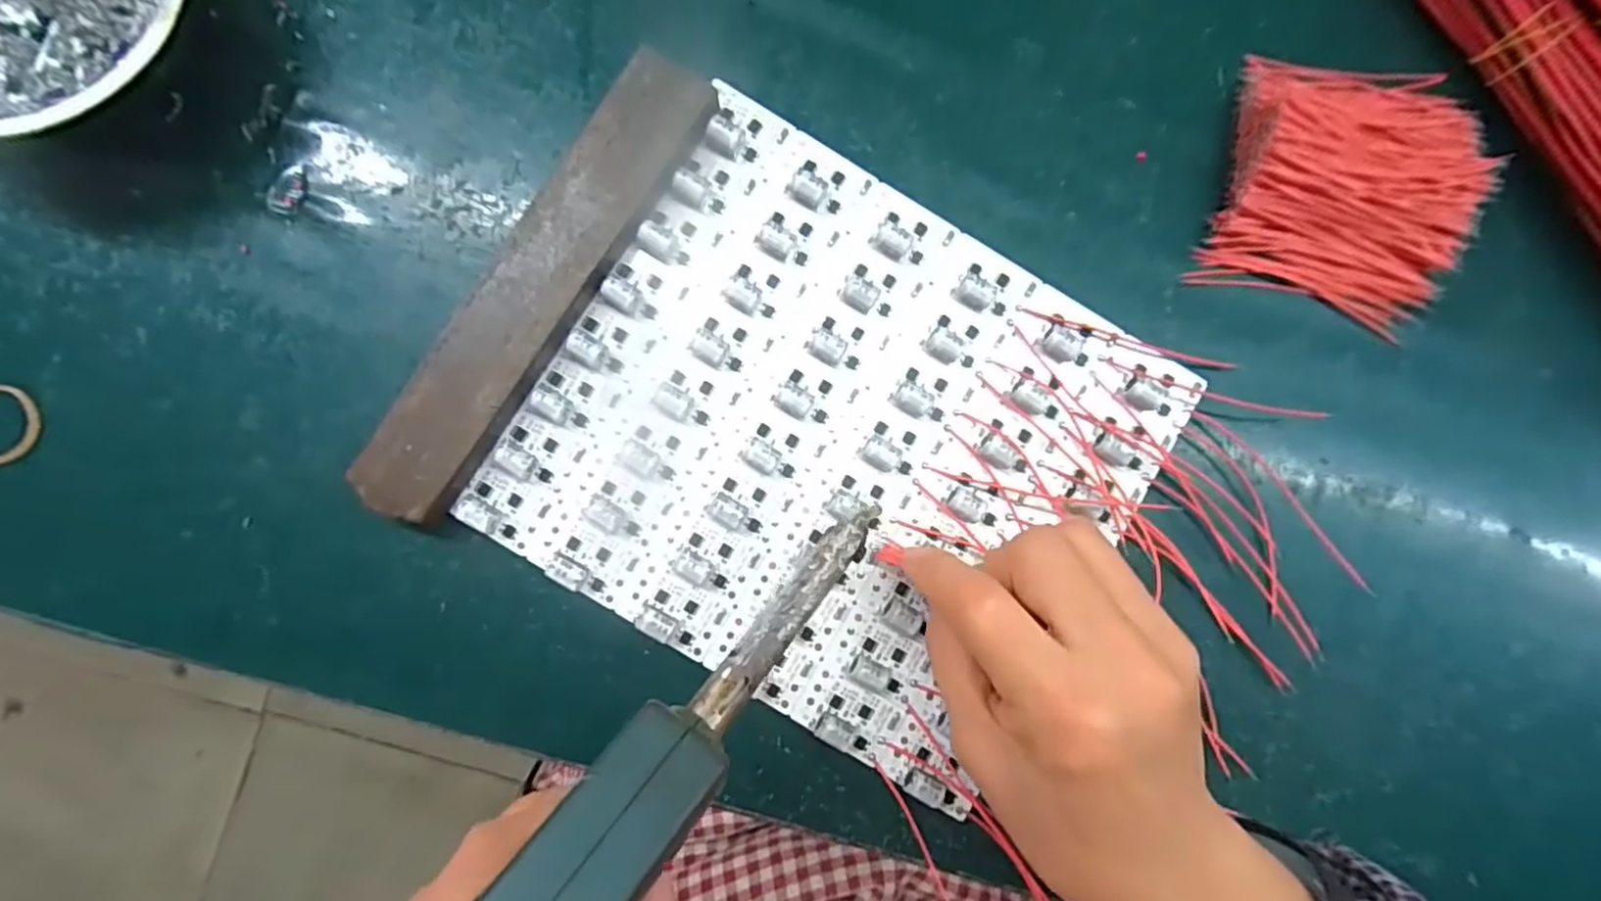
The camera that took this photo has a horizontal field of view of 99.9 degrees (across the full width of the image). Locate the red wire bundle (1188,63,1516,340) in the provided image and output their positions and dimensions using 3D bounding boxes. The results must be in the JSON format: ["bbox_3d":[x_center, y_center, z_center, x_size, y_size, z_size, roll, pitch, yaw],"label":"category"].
[{"bbox_3d":[0.231,-0.116,0.281,0.101,0.021,0.113,18,86,-2],"label":"red wire bundle"}]

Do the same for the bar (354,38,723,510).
[{"bbox_3d":[-0.098,-0.064,0.258,0.034,0.017,0.199,32,86,-1],"label":"bar"}]

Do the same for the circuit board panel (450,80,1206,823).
[{"bbox_3d":[0.016,-0.003,0.265,0.224,0.011,0.197,32,86,-1],"label":"circuit board panel"}]

